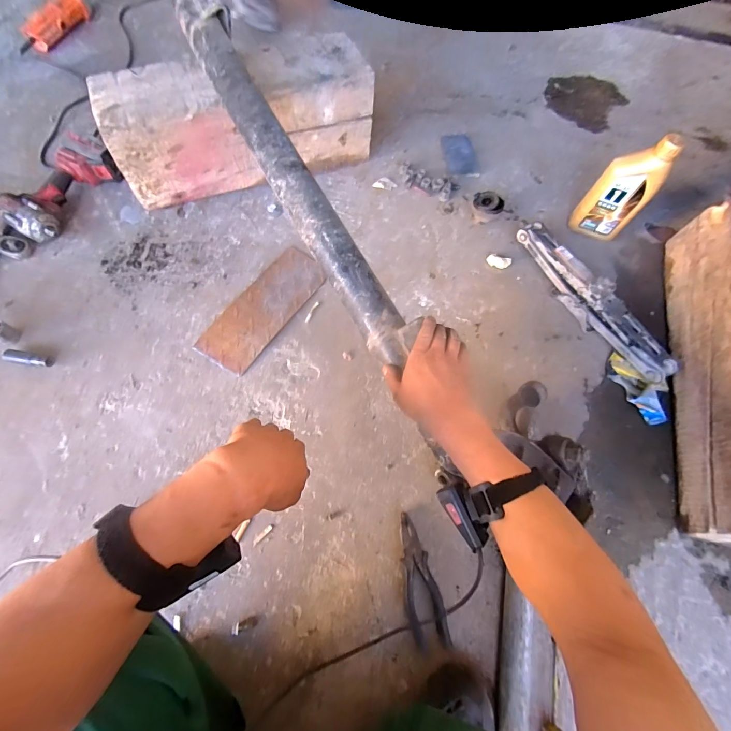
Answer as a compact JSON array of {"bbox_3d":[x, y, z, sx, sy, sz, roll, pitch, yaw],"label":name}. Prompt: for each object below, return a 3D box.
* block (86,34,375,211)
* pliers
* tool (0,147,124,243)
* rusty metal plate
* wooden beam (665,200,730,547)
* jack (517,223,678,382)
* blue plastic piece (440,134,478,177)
[{"bbox_3d":[-0.266,-0.545,0.796,0.537,0.195,0.195,-20,72,-9],"label":"block"},{"bbox_3d":[0.086,0.338,0.568,0.054,0.023,0.186,-8,70,-5],"label":"pliers"},{"bbox_3d":[-0.665,-0.379,0.782,0.105,0.074,0.239,30,72,9],"label":"tool"},{"bbox_3d":[-0.208,-0.124,0.740,0.119,0.009,0.299,35,72,11],"label":"rusty metal plate"},{"bbox_3d":[0.678,-0.004,0.651,0.140,0.147,0.623,13,70,3],"label":"wooden beam"},{"bbox_3d":[0.464,-0.140,0.738,0.059,0.071,0.398,-27,73,-11],"label":"jack"},{"bbox_3d":[0.242,-0.540,0.908,0.079,0.010,0.141,-4,70,-3],"label":"blue plastic piece"}]

